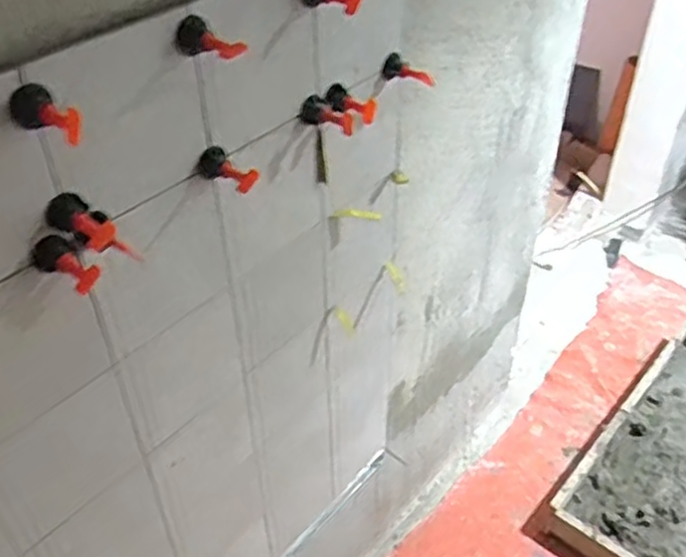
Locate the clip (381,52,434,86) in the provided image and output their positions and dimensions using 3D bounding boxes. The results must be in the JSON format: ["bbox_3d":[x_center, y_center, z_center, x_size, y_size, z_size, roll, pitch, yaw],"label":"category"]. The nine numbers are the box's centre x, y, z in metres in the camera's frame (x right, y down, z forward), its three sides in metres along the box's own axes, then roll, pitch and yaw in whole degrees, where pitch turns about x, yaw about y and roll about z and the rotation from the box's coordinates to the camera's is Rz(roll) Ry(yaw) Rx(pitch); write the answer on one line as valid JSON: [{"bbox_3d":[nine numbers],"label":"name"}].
[{"bbox_3d":[0.076,-0.236,0.825,0.032,0.029,0.054,-32,50,-31],"label":"clip"}]

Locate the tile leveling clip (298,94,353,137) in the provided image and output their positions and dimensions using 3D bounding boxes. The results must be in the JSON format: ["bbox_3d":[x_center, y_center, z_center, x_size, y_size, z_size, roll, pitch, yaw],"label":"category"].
[{"bbox_3d":[-0.015,-0.168,0.753,0.058,0.026,0.027,24,47,4],"label":"tile leveling clip"}]

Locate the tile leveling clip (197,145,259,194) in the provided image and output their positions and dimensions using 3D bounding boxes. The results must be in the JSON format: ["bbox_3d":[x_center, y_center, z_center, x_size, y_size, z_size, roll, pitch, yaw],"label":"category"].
[{"bbox_3d":[-0.105,-0.098,0.661,0.052,0.027,0.029,28,48,29],"label":"tile leveling clip"}]

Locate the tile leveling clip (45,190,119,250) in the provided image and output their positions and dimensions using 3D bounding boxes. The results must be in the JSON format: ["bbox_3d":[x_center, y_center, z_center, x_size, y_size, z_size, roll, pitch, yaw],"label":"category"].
[{"bbox_3d":[-0.205,-0.044,0.569,0.052,0.026,0.029,32,51,10],"label":"tile leveling clip"}]

